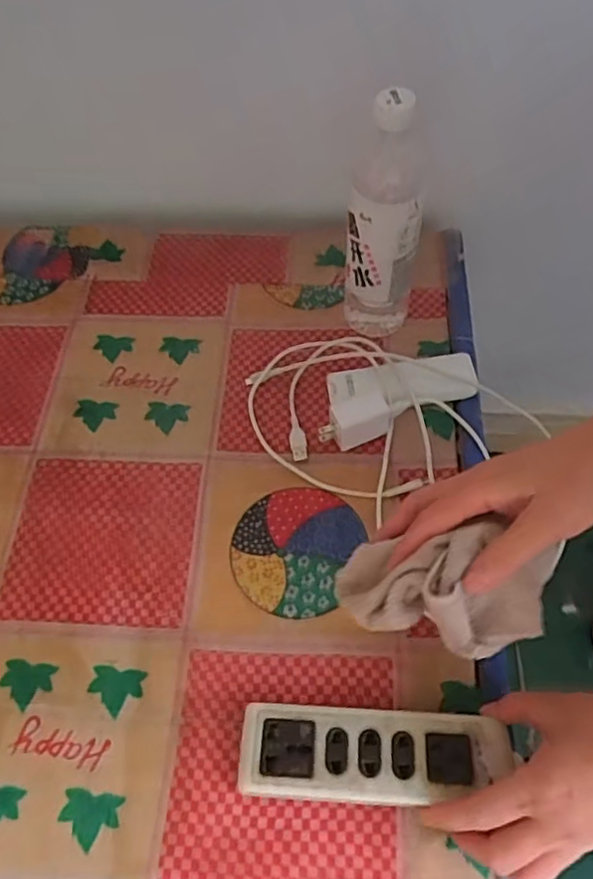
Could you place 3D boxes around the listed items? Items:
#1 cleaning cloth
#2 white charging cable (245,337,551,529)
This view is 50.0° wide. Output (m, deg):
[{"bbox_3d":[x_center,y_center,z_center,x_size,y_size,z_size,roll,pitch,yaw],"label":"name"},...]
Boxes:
[{"bbox_3d":[0.081,0.090,0.384,0.131,0.055,0.066,-3,56,27],"label":"cleaning cloth"},{"bbox_3d":[0.070,-0.019,0.558,0.241,0.029,0.163,29,64,18],"label":"white charging cable"}]

